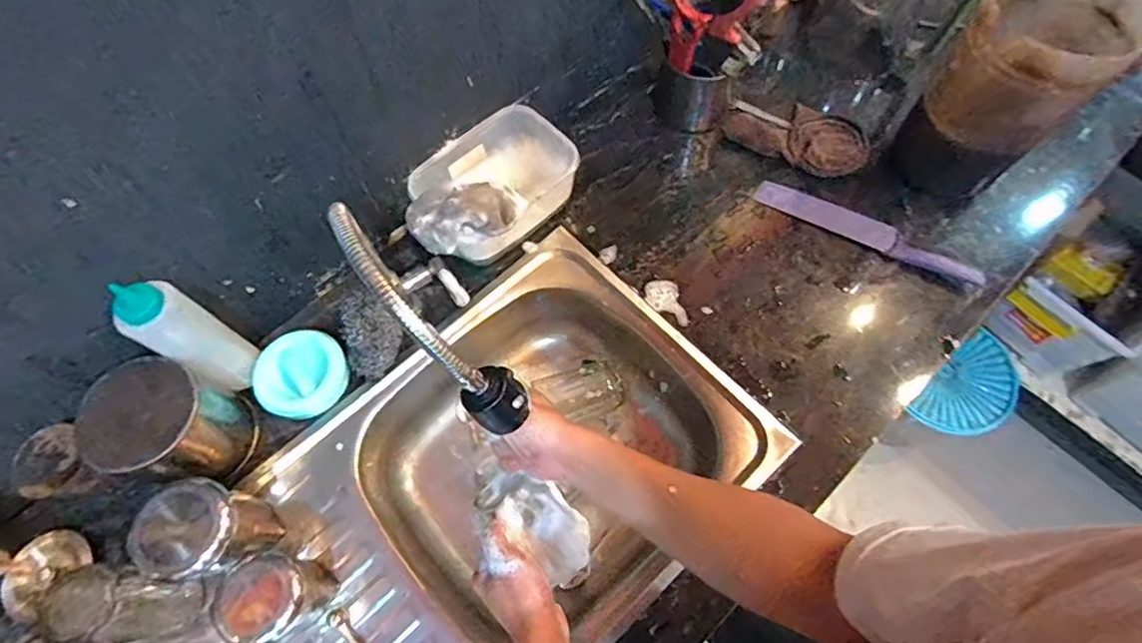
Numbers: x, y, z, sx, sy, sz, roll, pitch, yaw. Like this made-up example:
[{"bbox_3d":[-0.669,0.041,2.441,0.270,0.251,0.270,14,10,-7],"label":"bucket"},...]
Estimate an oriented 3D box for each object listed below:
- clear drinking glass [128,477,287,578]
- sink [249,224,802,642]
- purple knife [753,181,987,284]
[{"bbox_3d":[-0.350,0.205,0.552,0.075,0.125,0.082,0,66,0],"label":"clear drinking glass"},{"bbox_3d":[-0.145,0.257,0.654,0.736,0.146,0.396,-41,72,-16],"label":"sink"},{"bbox_3d":[0.391,-0.118,0.746,0.295,0.015,0.038,27,69,12],"label":"purple knife"}]

